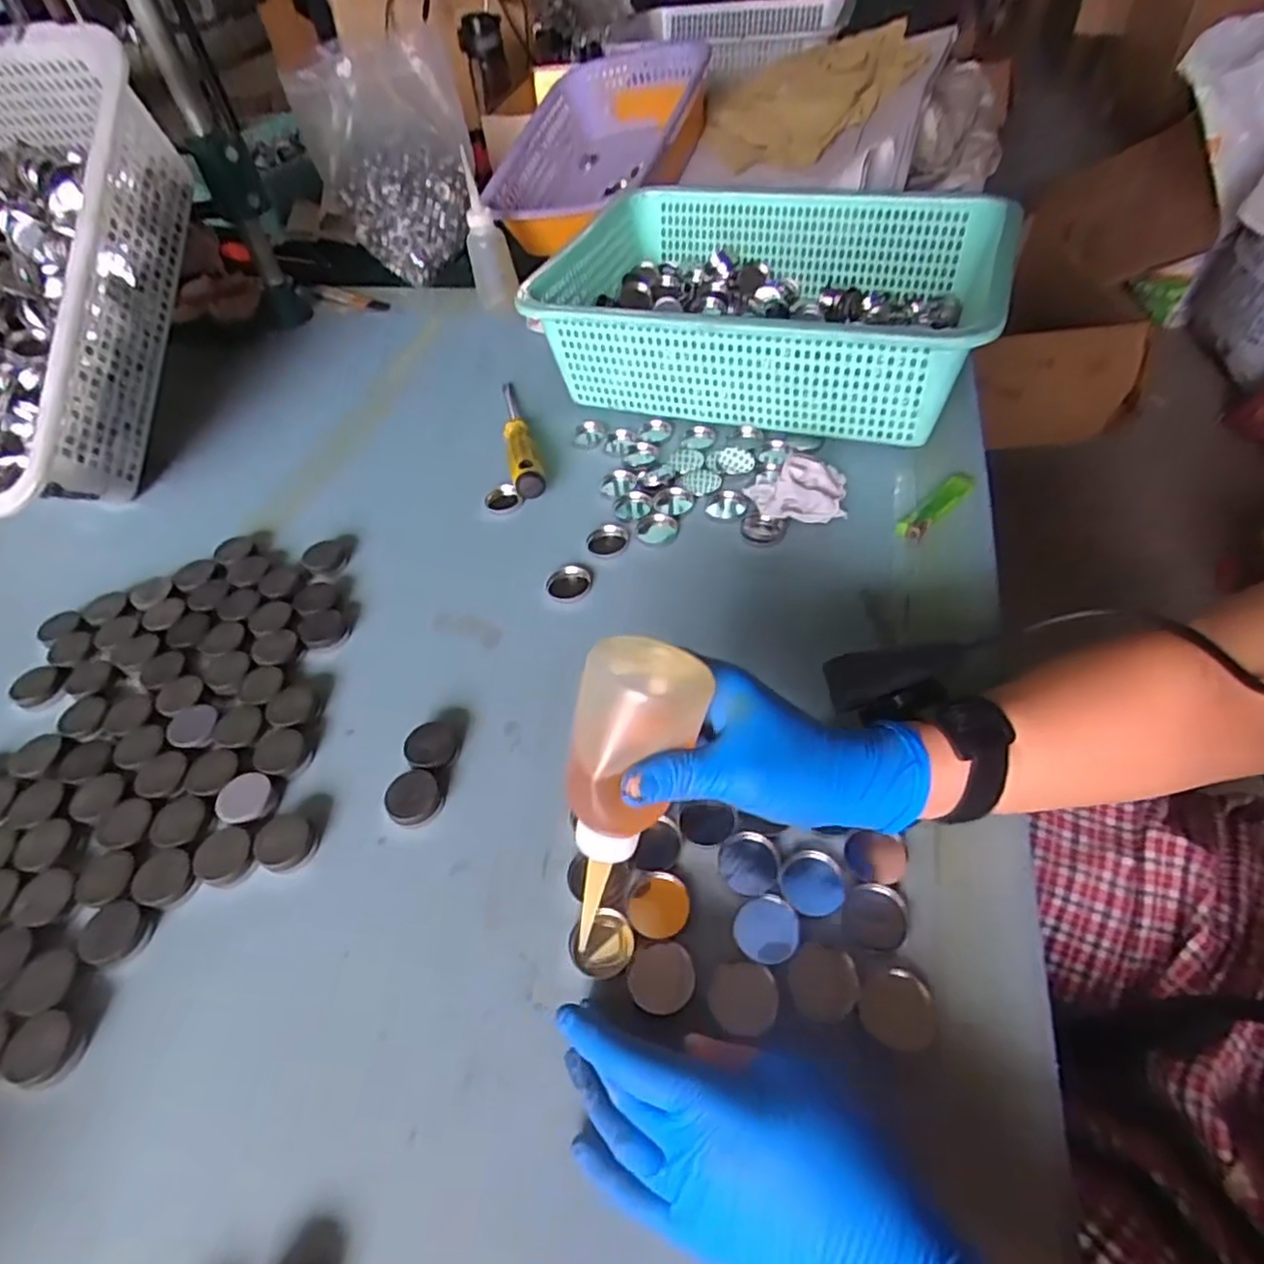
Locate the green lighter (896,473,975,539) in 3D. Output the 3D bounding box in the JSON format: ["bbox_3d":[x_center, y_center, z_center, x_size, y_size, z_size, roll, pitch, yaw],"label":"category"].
[{"bbox_3d":[0.240,-0.102,0.546,0.021,0.014,0.094,34,60,31],"label":"green lighter"}]

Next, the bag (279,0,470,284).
[{"bbox_3d":[-0.304,-0.603,0.895,0.201,0.223,0.183,-18,49,-9],"label":"bag"}]

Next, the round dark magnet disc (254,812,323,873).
[{"bbox_3d":[-0.206,0.123,0.410,0.037,0.009,0.031,28,57,27],"label":"round dark magnet disc"}]

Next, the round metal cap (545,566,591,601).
[{"bbox_3d":[-0.049,-0.037,0.535,0.034,0.008,0.031,-3,49,4],"label":"round metal cap"}]

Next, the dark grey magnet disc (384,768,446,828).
[{"bbox_3d":[-0.132,0.100,0.420,0.032,0.013,0.032,-3,49,4],"label":"dark grey magnet disc"}]

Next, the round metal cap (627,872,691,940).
[{"bbox_3d":[0.014,0.145,0.370,0.032,0.004,0.033,-3,49,4],"label":"round metal cap"}]

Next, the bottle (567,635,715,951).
[{"bbox_3d":[-0.005,0.069,0.307,0.046,0.128,0.048,17,10,20],"label":"bottle"}]

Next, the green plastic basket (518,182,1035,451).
[{"bbox_3d":[0.117,-0.303,0.658,0.412,0.121,0.287,13,52,17],"label":"green plastic basket"}]

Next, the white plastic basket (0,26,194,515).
[{"bbox_3d":[-0.615,-0.310,0.649,0.355,0.113,0.425,7,82,10],"label":"white plastic basket"}]

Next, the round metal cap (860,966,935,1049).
[{"bbox_3d":[0.127,0.179,0.331,0.033,0.011,0.033,-3,49,4],"label":"round metal cap"}]

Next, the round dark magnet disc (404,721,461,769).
[{"bbox_3d":[-0.127,0.073,0.441,0.033,0.009,0.033,6,42,-5],"label":"round dark magnet disc"}]

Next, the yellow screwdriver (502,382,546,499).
[{"bbox_3d":[-0.112,-0.192,0.655,0.027,0.031,0.195,-15,49,-7],"label":"yellow screwdriver"}]

